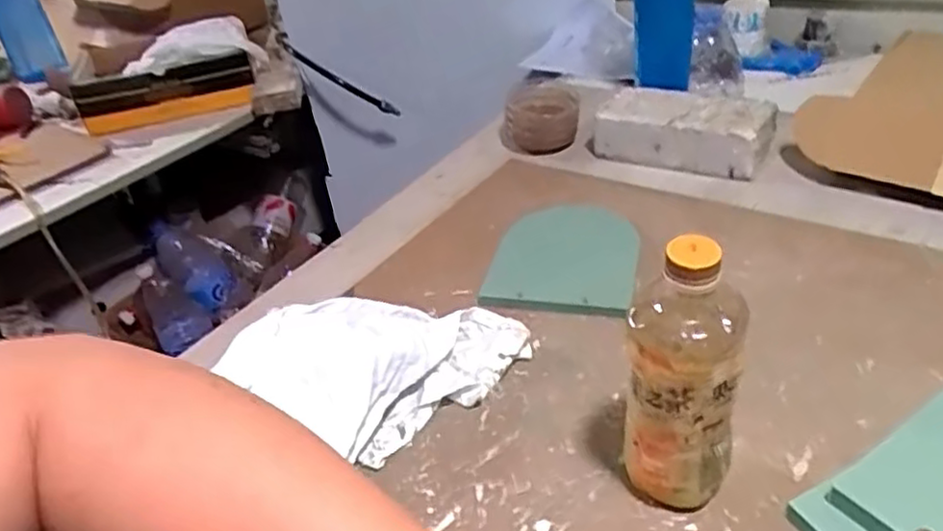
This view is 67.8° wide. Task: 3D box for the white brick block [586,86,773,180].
[{"bbox_3d":[0.259,-0.171,0.879,0.208,0.070,0.084,12,40,26],"label":"white brick block"}]

